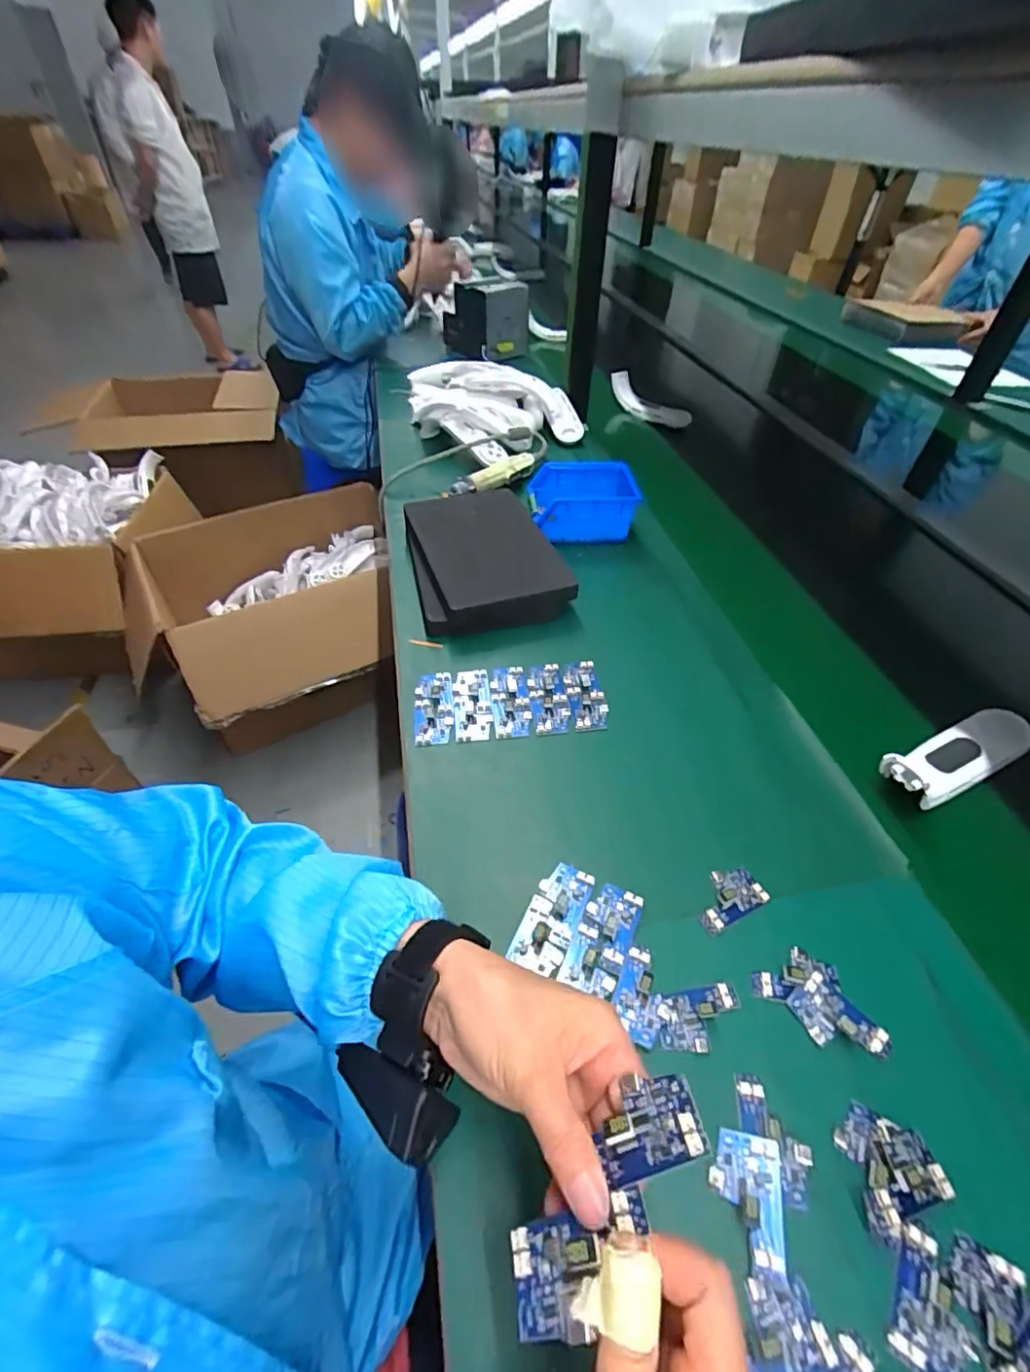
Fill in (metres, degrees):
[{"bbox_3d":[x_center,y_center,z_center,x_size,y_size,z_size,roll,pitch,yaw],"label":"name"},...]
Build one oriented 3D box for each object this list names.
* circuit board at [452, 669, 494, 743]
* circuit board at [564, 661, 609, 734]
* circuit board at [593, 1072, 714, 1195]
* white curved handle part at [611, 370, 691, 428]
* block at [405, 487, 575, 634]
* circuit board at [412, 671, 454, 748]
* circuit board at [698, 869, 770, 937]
[{"bbox_3d":[-0.043,0.018,0.556,0.037,0.006,0.088,-4,46,-6],"label":"circuit board"},{"bbox_3d":[0.072,0.008,0.568,0.036,0.006,0.091,-5,47,-7],"label":"circuit board"},{"bbox_3d":[0.057,0.191,0.241,0.045,0.011,0.032,-26,35,6],"label":"circuit board"},{"bbox_3d":[0.275,-0.581,1.133,0.181,0.067,0.067,35,54,27],"label":"white curved handle part"},{"bbox_3d":[-0.050,-0.177,0.716,0.175,0.049,0.279,-12,48,-13],"label":"block"},{"bbox_3d":[-0.081,0.022,0.554,0.039,0.008,0.089,-4,46,-6],"label":"circuit board"},{"bbox_3d":[0.161,0.161,0.425,0.058,0.007,0.036,-20,50,-20],"label":"circuit board"}]

